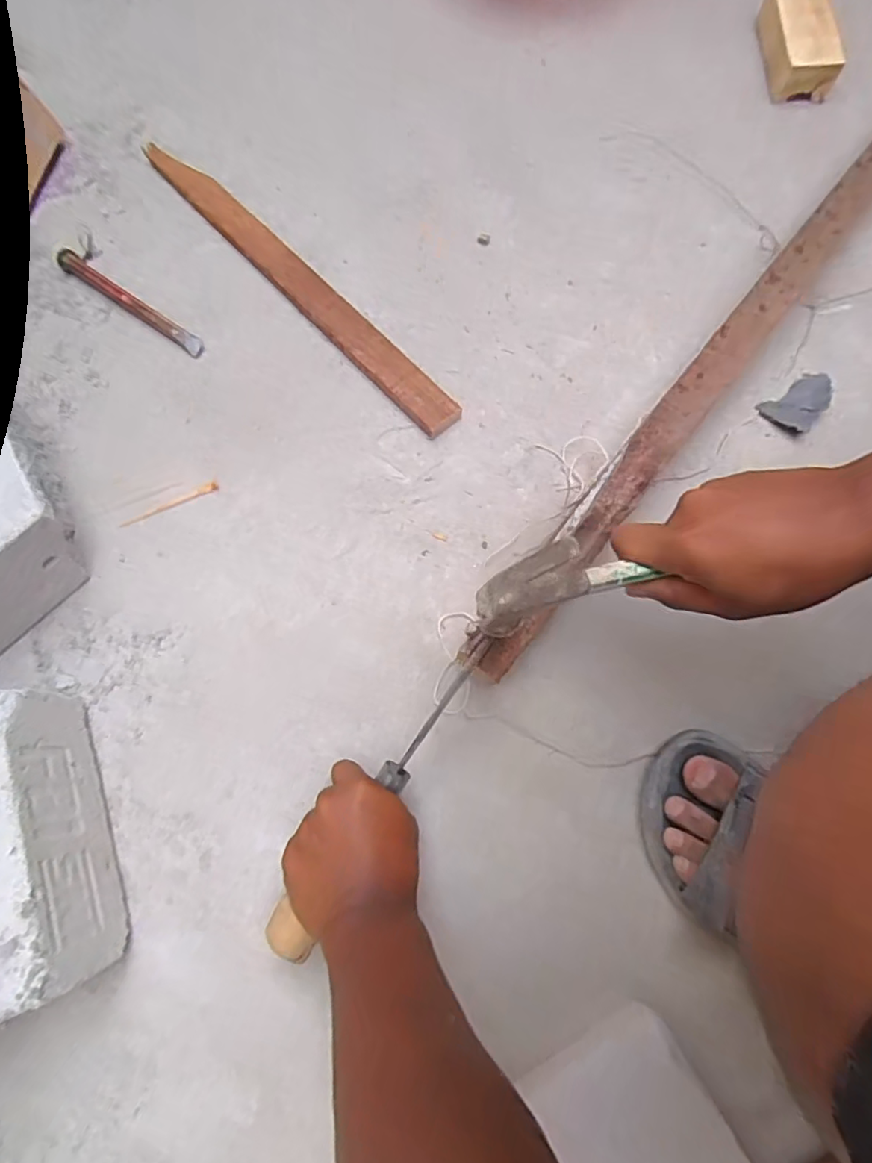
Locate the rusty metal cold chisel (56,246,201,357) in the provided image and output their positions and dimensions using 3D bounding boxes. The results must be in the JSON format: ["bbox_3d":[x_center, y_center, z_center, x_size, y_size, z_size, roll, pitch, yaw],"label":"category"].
[{"bbox_3d":[-0.307,-0.281,0.580,0.191,0.014,0.020,35,78,12],"label":"rusty metal cold chisel"}]

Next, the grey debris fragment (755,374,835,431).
[{"bbox_3d":[0.328,-0.165,0.526,0.043,0.015,0.061,40,79,13],"label":"grey debris fragment"}]

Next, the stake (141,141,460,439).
[{"bbox_3d":[-0.142,-0.304,0.579,0.043,0.013,0.453,-42,76,-9],"label":"stake"}]

